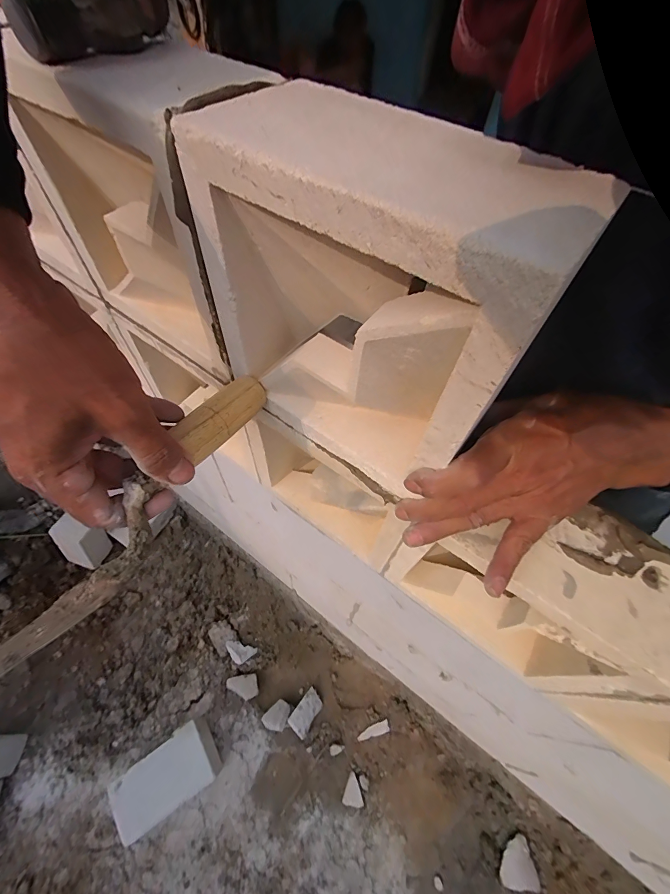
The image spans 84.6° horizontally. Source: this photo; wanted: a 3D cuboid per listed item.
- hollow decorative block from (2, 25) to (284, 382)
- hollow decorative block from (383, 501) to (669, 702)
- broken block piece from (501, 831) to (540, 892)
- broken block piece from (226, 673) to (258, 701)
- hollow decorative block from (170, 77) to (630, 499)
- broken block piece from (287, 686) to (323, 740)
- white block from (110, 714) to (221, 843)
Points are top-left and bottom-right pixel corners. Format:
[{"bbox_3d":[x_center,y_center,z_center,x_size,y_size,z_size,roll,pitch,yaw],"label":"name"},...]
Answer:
[{"bbox_3d":[-0.137,-0.186,0.304,0.190,0.193,0.094,34,61,17],"label":"hollow decorative block"},{"bbox_3d":[0.165,0.122,0.343,0.191,0.182,0.087,34,61,17],"label":"hollow decorative block"},{"bbox_3d":[0.358,0.815,0.723,0.066,0.016,0.073,3,57,-2],"label":"broken block piece"},{"bbox_3d":[-0.223,0.581,0.890,0.071,0.023,0.051,-7,58,-8],"label":"broken block piece"},{"bbox_3d":[0.019,-0.088,0.242,0.191,0.177,0.089,33,61,17],"label":"hollow decorative block"},{"bbox_3d":[-0.066,0.619,0.860,0.052,0.043,0.087,35,62,18],"label":"broken block piece"},{"bbox_3d":[-0.341,0.666,0.745,0.194,0.077,0.116,-28,63,-20],"label":"white block"}]

